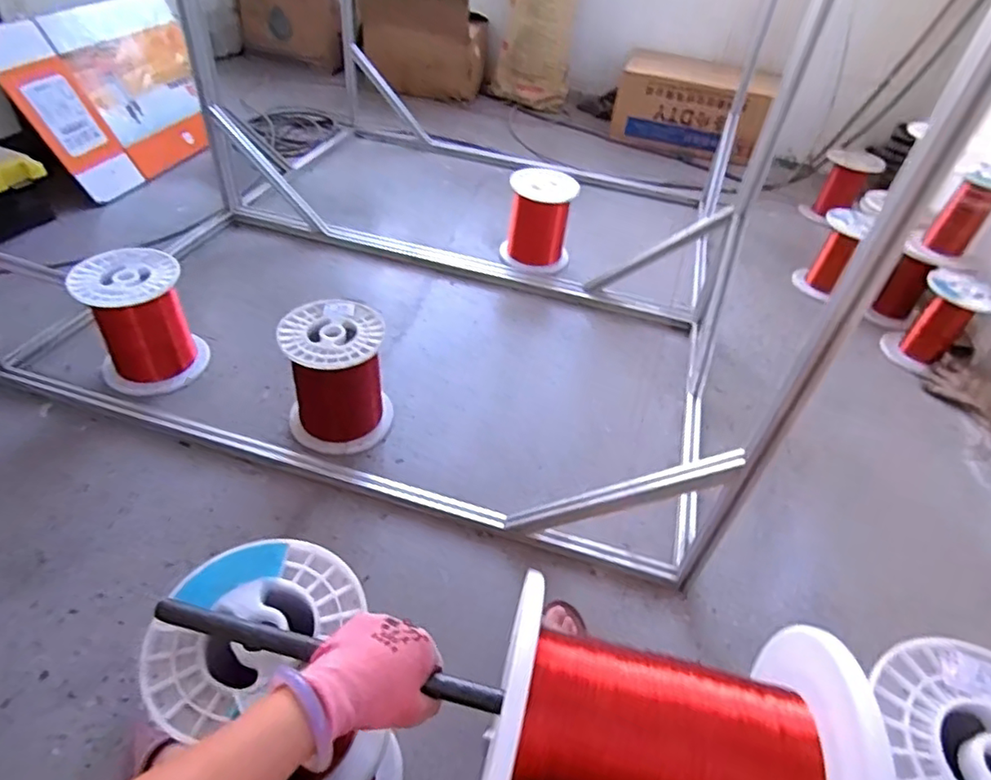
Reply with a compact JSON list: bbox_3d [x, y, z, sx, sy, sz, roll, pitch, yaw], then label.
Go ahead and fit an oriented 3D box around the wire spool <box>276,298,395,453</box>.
[{"bbox_3d":[-0.320,-0.027,1.193,0.204,0.229,0.202,-6,44,-15],"label":"wire spool"}]

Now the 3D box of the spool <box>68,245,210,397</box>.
[{"bbox_3d":[-0.757,-0.138,1.270,0.205,0.257,0.192,-22,50,-28],"label":"spool"}]

